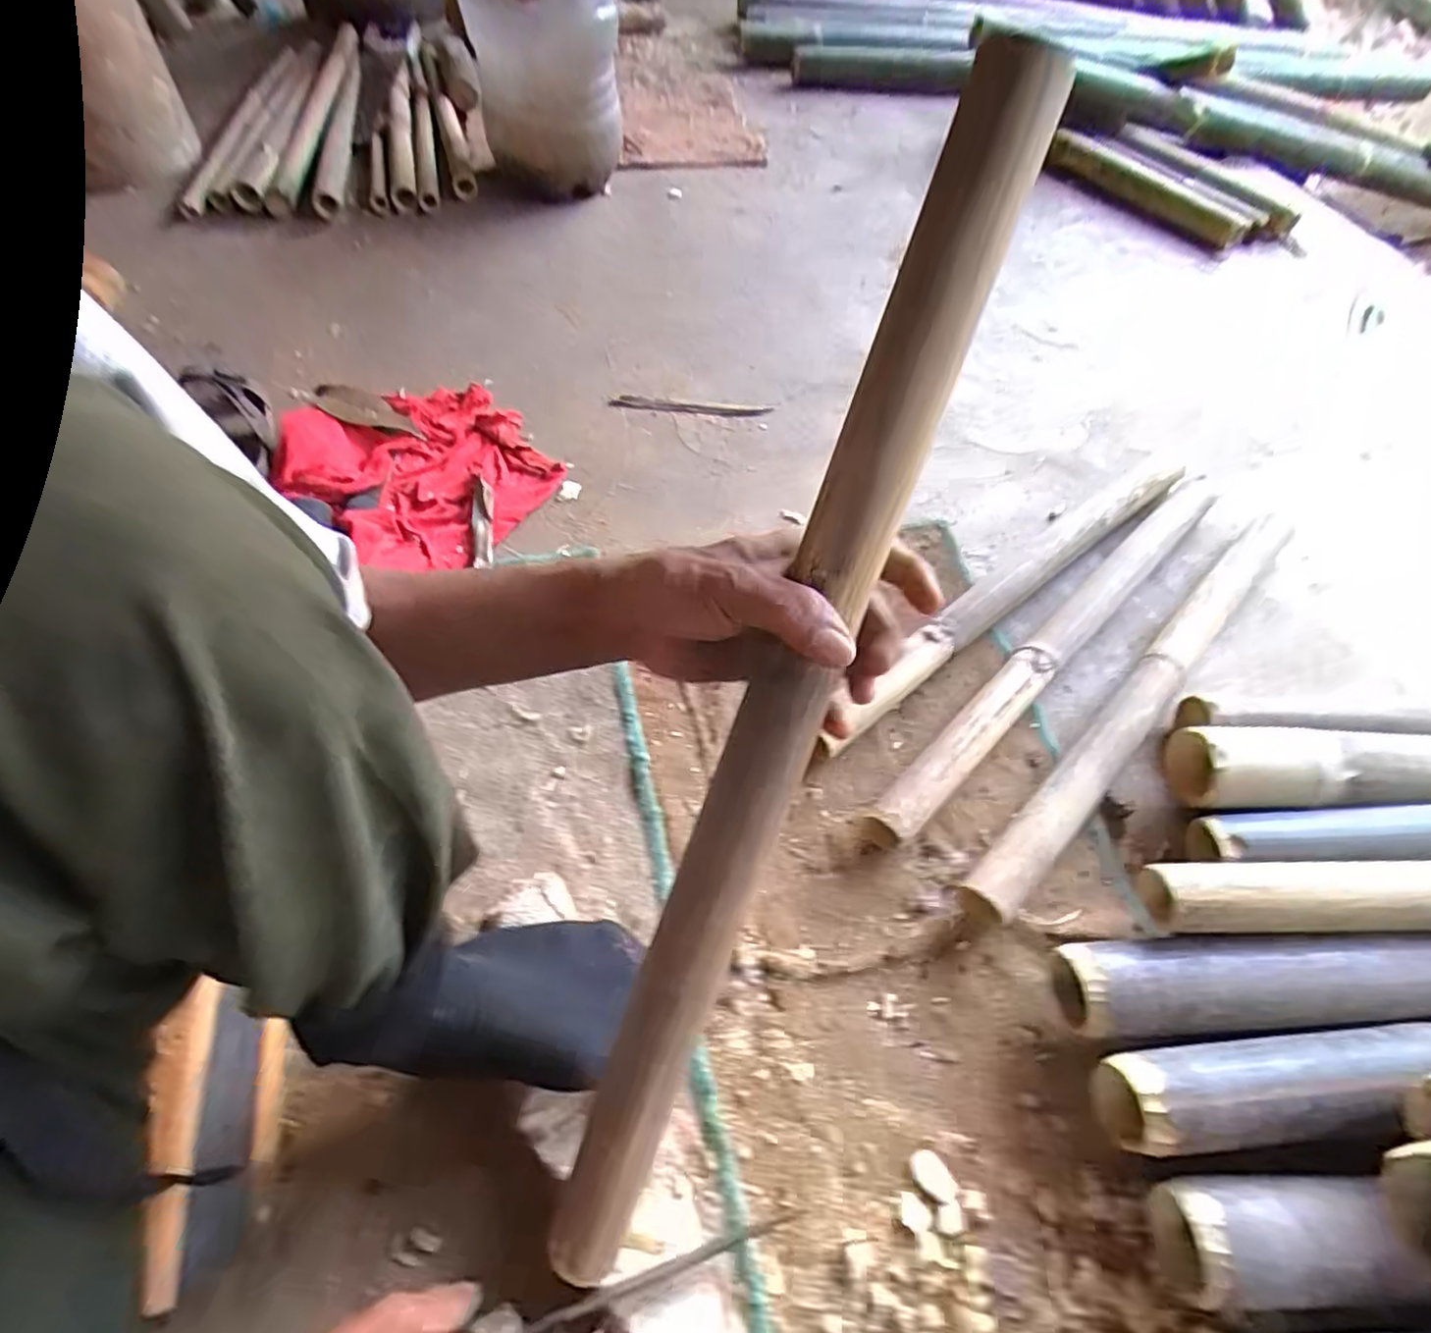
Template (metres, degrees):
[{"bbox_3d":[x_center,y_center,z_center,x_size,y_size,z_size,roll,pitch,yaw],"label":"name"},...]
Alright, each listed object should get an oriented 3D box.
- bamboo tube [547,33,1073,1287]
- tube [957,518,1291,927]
[{"bbox_3d":[0.026,0.032,0.344,0.046,0.036,0.657,22,100,13],"label":"bamboo tube"},{"bbox_3d":[0.450,0.020,0.708,0.051,0.053,0.641,40,65,22],"label":"tube"}]

